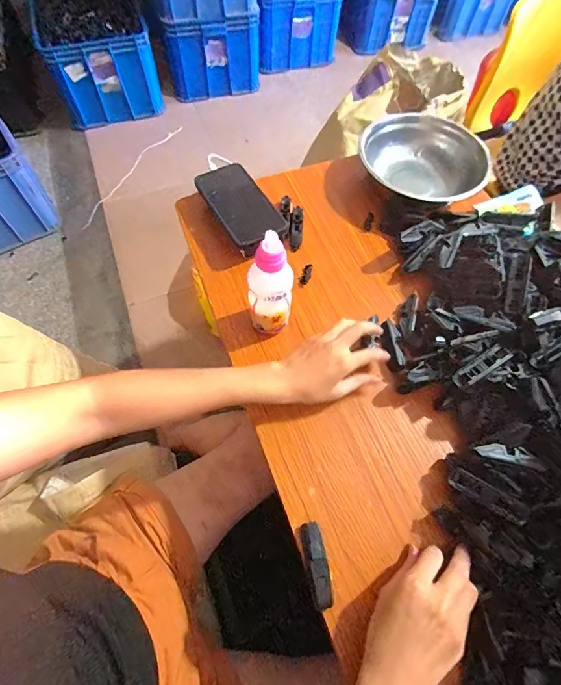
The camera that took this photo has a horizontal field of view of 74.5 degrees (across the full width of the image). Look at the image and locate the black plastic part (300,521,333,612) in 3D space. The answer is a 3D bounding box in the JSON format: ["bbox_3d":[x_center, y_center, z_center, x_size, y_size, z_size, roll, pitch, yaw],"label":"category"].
[{"bbox_3d":[0.036,0.220,0.365,0.020,0.016,0.074,-10,76,-6],"label":"black plastic part"}]

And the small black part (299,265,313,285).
[{"bbox_3d":[0.038,-0.099,0.535,0.014,0.005,0.037,21,64,9],"label":"small black part"}]

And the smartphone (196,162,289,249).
[{"bbox_3d":[-0.063,-0.206,0.545,0.075,0.013,0.156,-37,69,8],"label":"smartphone"}]

